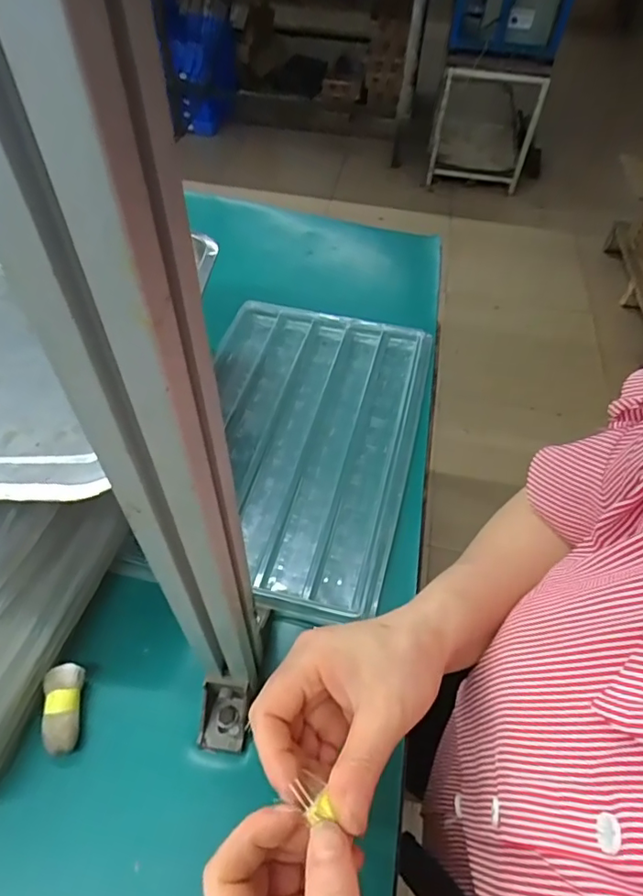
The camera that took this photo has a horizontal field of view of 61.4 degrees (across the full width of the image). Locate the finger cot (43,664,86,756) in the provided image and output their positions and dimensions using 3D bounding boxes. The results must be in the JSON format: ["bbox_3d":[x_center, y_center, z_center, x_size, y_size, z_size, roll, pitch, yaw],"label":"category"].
[{"bbox_3d":[-0.166,0.169,0.349,0.023,0.027,0.049,-3,52,-5],"label":"finger cot"}]

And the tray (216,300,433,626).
[{"bbox_3d":[-0.021,-0.012,0.495,0.200,0.023,0.319,13,53,8],"label":"tray"}]

